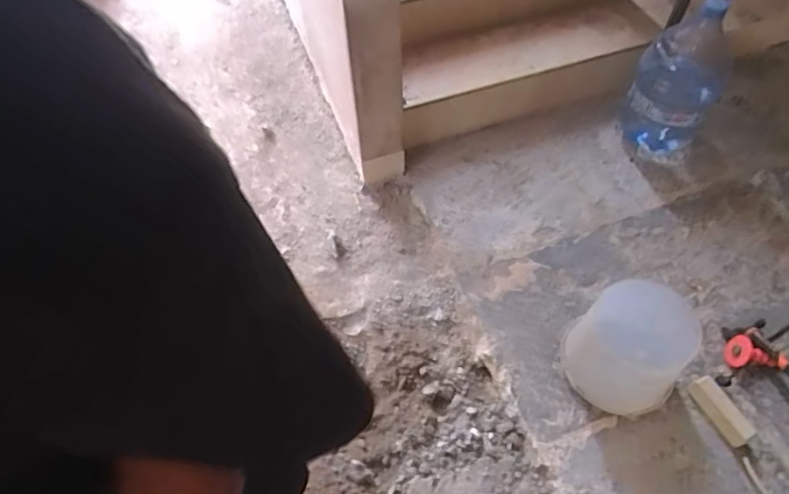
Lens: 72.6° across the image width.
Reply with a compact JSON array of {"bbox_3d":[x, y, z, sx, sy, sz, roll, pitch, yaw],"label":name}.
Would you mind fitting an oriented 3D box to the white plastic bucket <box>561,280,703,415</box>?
[{"bbox_3d":[0.522,0.235,1.225,0.241,0.285,0.204,33,64,22],"label":"white plastic bucket"}]

